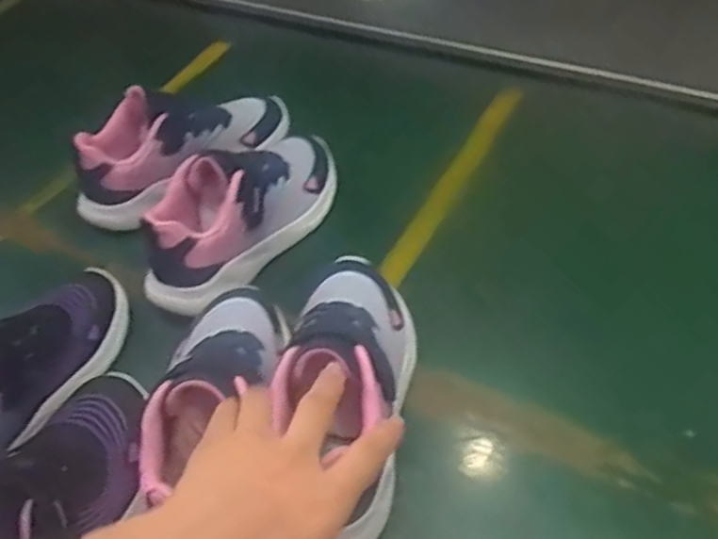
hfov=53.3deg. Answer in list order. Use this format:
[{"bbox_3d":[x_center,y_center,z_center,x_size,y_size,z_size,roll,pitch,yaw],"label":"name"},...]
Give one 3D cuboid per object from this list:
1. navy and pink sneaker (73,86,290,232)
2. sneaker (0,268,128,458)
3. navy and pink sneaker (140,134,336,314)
[{"bbox_3d":[-0.159,-0.117,0.648,0.205,0.081,0.070,-25,49,-16],"label":"navy and pink sneaker"},{"bbox_3d":[-0.236,0.063,0.485,0.072,0.061,0.207,14,35,19],"label":"sneaker"},{"bbox_3d":[-0.096,-0.058,0.591,0.075,0.086,0.203,22,53,25],"label":"navy and pink sneaker"}]

